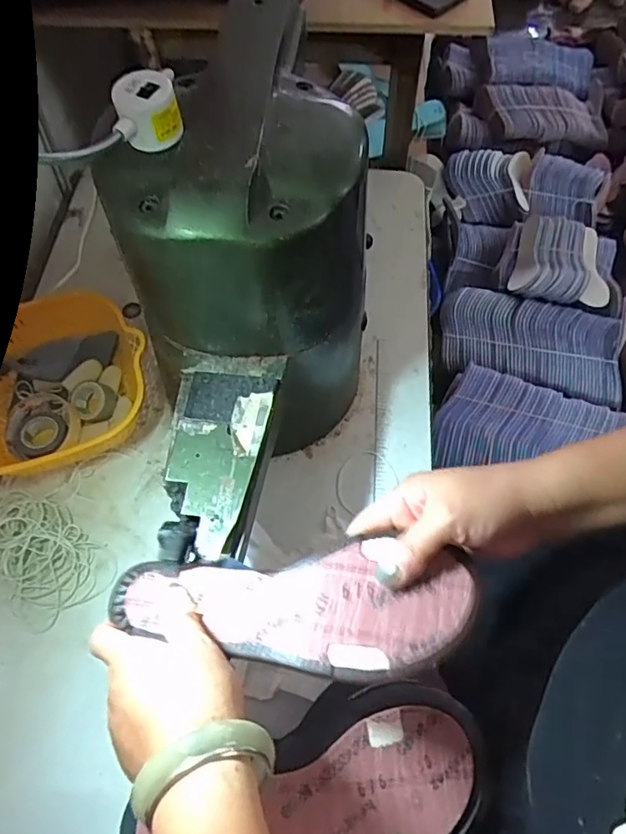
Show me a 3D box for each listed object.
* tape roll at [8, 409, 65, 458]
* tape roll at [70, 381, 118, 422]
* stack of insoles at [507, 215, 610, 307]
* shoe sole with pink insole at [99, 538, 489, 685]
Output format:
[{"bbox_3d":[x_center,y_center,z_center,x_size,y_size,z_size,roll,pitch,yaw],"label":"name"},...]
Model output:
[{"bbox_3d":[-0.310,0.021,0.625,0.060,0.016,0.061,-1,63,1],"label":"tape roll"},{"bbox_3d":[-0.257,-0.018,0.642,0.053,0.025,0.048,4,63,3],"label":"tape roll"},{"bbox_3d":[0.612,-0.378,1.356,0.227,0.073,0.216,13,64,8],"label":"stack of insoles"},{"bbox_3d":[-0.018,0.120,0.355,0.231,0.018,0.076,0,62,13],"label":"shoe sole with pink insole"}]

